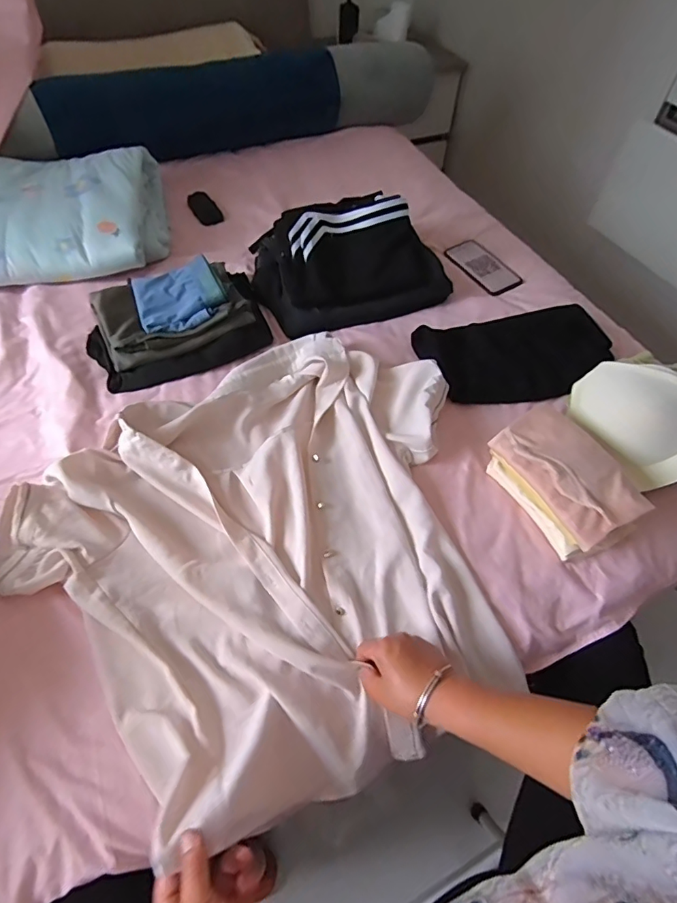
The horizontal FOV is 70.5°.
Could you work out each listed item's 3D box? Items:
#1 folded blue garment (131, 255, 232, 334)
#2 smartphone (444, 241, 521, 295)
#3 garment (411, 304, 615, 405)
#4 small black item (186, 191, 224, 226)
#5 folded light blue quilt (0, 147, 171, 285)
[{"bbox_3d":[-0.272,-0.269,0.811,0.143,0.034,0.140,-18,58,-14],"label":"folded blue garment"},{"bbox_3d":[0.299,-0.381,0.986,0.087,0.013,0.167,-23,59,-17],"label":"smartphone"},{"bbox_3d":[0.298,-0.163,0.804,0.307,0.044,0.183,-15,65,-3],"label":"garment"},{"bbox_3d":[-0.306,-0.556,1.093,0.059,0.013,0.118,-23,59,-17],"label":"small black item"},{"bbox_3d":[-0.631,-0.475,0.958,0.527,0.093,0.352,-9,56,-8],"label":"folded light blue quilt"}]

